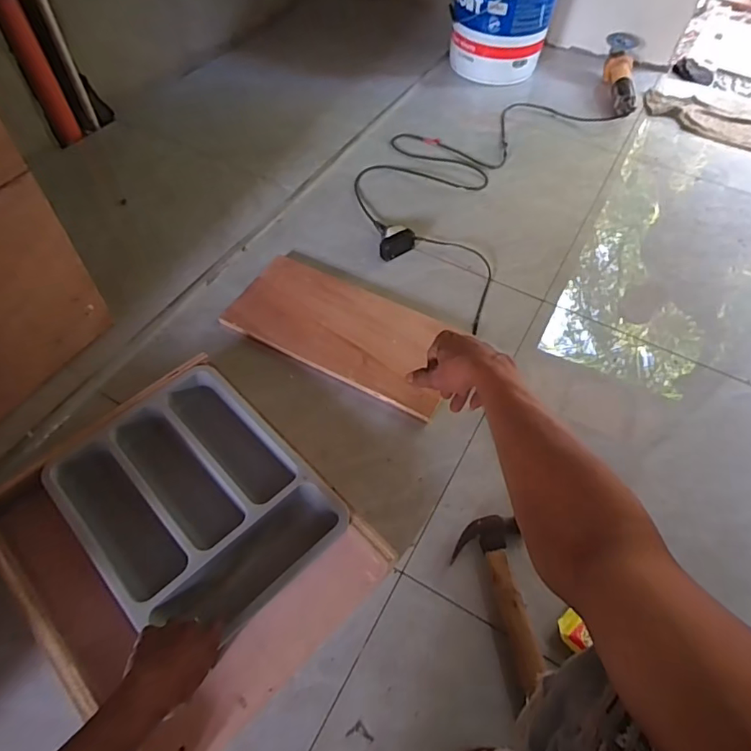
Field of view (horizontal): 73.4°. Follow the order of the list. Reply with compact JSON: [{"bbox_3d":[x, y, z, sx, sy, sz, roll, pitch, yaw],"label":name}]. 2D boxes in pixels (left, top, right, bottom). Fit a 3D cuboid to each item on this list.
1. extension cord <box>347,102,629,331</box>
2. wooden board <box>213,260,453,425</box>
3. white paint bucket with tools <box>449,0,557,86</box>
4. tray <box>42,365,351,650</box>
[{"bbox_3d":[0.257,-0.526,1.245,0.454,0.040,0.931,28,59,16],"label":"extension cord"},{"bbox_3d":[-0.056,-0.086,0.926,0.417,0.018,0.207,26,58,14],"label":"wooden board"},{"bbox_3d":[0.373,-1.082,1.430,0.301,0.369,0.306,14,56,7],"label":"white paint bucket with tools"},{"bbox_3d":[-0.252,0.176,0.713,0.273,0.063,0.347,-37,65,-25],"label":"tray"}]

